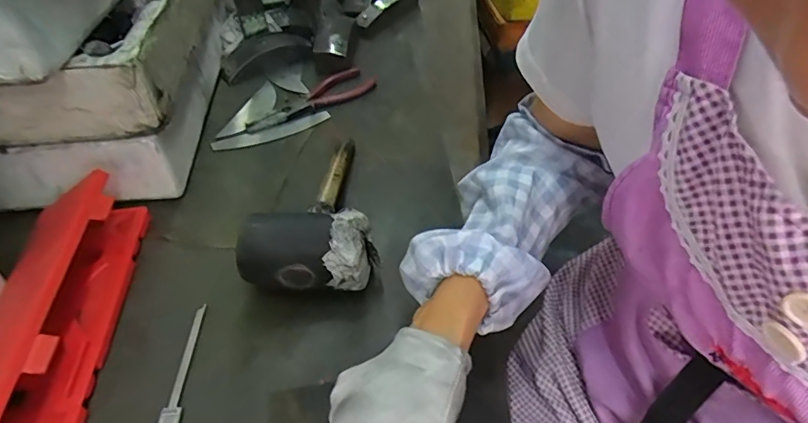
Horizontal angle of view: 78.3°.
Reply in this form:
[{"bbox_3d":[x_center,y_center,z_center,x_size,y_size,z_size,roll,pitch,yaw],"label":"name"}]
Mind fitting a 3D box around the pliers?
[{"bbox_3d":[-0.127,-0.152,0.688,0.193,0.011,0.058,-33,54,-27],"label":"pliers"}]

